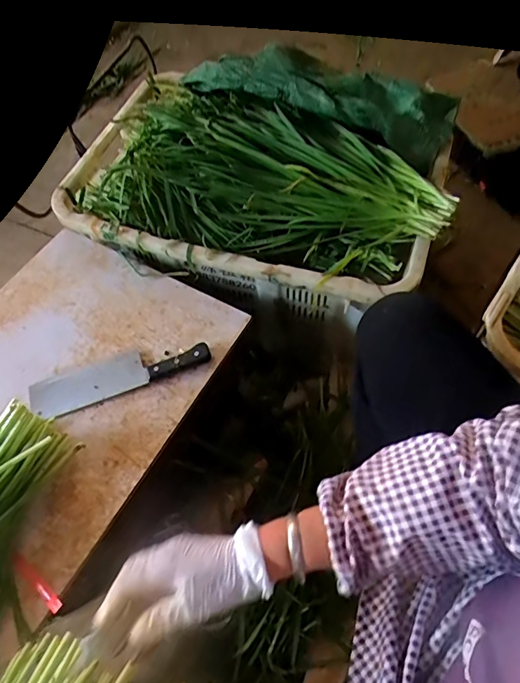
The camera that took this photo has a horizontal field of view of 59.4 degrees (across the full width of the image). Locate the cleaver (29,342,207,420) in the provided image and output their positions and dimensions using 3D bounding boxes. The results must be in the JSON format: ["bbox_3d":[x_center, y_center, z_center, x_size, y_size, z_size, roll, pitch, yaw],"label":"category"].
[{"bbox_3d":[-0.206,0.047,0.679,0.262,0.014,0.057,-18,60,-7],"label":"cleaver"}]

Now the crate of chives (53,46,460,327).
[{"bbox_3d":[-0.012,-0.283,0.788,0.623,0.245,0.376,15,62,11],"label":"crate of chives"}]

